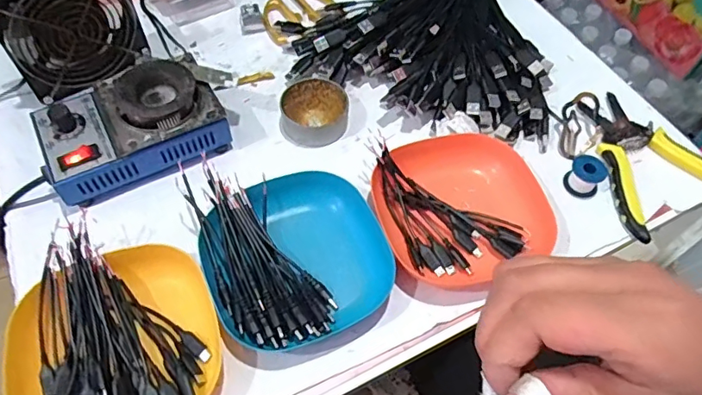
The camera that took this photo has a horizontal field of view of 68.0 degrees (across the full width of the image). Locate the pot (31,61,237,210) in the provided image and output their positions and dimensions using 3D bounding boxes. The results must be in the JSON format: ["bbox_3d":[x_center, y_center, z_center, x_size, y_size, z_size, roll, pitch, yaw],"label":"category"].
[{"bbox_3d":[-0.195,-0.066,0.466,0.152,0.061,0.101,-22,62,-15],"label":"pot"}]

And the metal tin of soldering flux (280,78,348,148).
[{"bbox_3d":[-0.036,-0.083,0.504,0.063,0.023,0.065,1,58,-2],"label":"metal tin of soldering flux"}]

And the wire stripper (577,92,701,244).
[{"bbox_3d":[0.279,-0.038,0.489,0.114,0.015,0.153,-12,59,-9],"label":"wire stripper"}]

